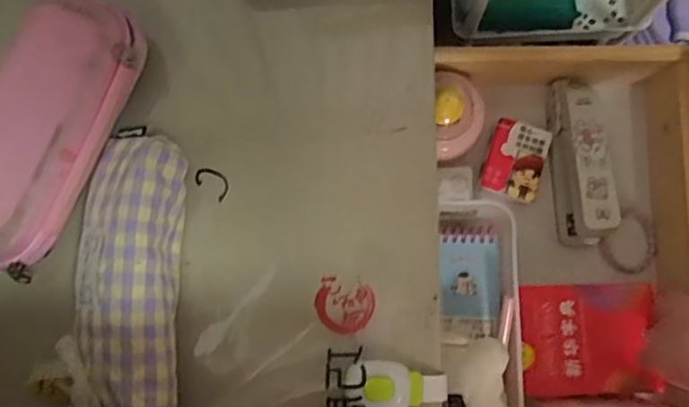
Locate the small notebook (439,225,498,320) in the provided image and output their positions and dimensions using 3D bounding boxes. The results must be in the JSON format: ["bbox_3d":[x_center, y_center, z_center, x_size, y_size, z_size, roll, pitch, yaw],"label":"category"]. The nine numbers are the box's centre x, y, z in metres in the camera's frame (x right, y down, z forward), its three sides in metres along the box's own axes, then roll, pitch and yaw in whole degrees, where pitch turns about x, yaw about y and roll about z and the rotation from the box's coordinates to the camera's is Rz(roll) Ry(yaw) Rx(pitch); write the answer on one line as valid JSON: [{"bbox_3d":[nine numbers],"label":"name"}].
[{"bbox_3d":[0.112,0.062,0.552,0.051,0.009,0.083,1,79,1],"label":"small notebook"}]

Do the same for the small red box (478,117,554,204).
[{"bbox_3d":[0.166,-0.042,0.586,0.055,0.012,0.073,19,80,5],"label":"small red box"}]

